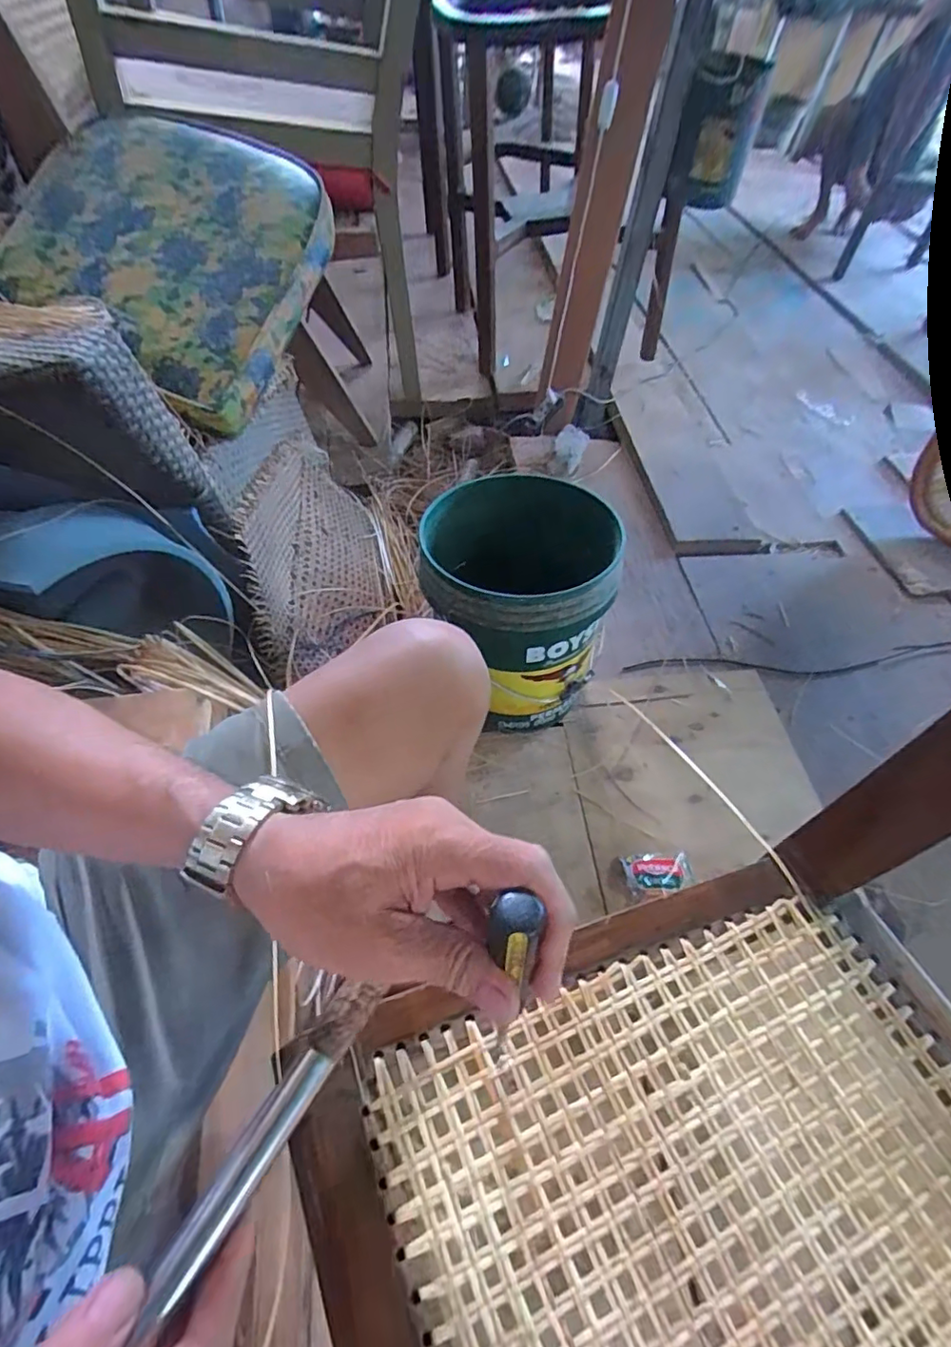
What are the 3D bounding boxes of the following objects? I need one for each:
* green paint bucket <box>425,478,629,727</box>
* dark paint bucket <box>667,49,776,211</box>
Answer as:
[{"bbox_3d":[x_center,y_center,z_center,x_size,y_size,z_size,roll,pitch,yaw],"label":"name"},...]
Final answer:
[{"bbox_3d":[0.064,-0.103,0.912,0.283,0.300,0.277,2,54,-3],"label":"green paint bucket"},{"bbox_3d":[0.478,-1.073,1.137,0.152,0.205,0.156,17,53,7],"label":"dark paint bucket"}]

